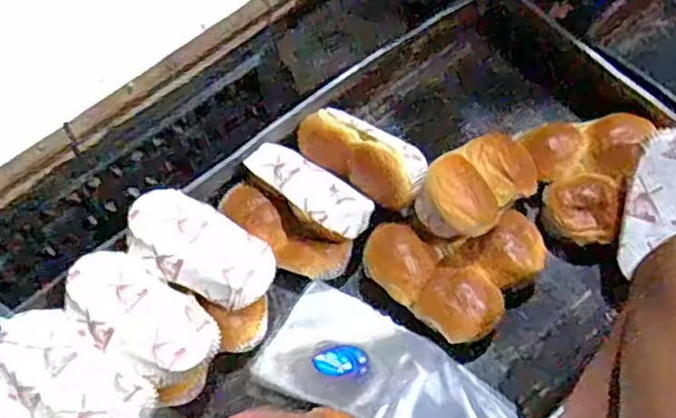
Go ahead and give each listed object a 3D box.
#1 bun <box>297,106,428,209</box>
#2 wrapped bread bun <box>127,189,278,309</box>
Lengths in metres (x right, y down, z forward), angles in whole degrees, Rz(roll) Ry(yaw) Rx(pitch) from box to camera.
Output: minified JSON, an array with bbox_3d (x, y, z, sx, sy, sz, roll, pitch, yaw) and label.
[{"bbox_3d":[0.024,-0.056,0.665,0.148,0.047,0.057,32,68,30],"label":"bun"},{"bbox_3d":[-0.127,0.036,0.617,0.137,0.038,0.072,26,67,14],"label":"wrapped bread bun"}]

